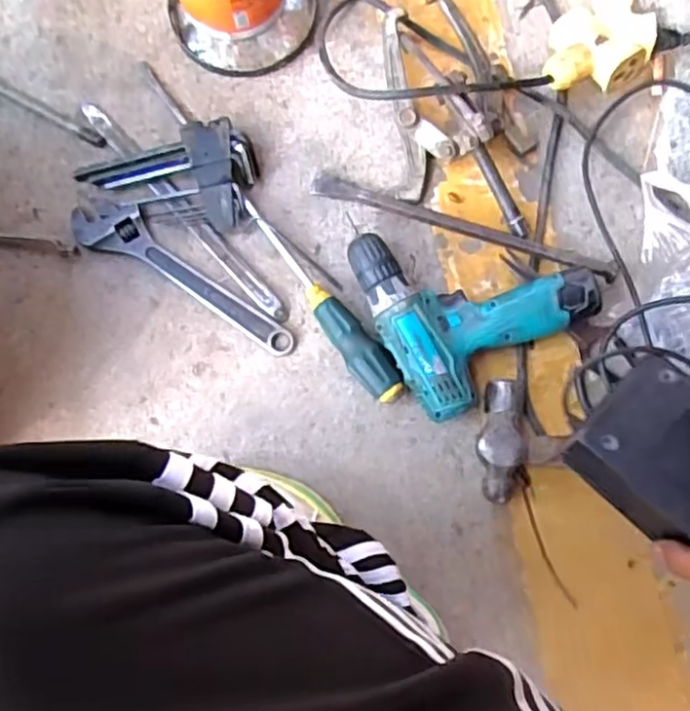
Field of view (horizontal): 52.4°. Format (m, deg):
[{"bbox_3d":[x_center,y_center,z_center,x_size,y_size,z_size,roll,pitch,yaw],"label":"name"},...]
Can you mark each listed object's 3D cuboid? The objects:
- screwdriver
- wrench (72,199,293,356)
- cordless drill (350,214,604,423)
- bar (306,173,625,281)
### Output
[{"bbox_3d":[-0.028,-0.058,0.661,0.033,0.032,0.241,-37,84,-4],"label":"screwdriver"},{"bbox_3d":[-0.151,-0.078,0.669,0.239,0.017,0.051,31,84,4],"label":"wrench"},{"bbox_3d":[0.110,-0.065,0.652,0.192,0.055,0.197,-28,84,-3],"label":"cordless drill"},{"bbox_3d":[0.113,-0.126,0.679,0.300,0.023,0.020,18,83,2],"label":"bar"}]

